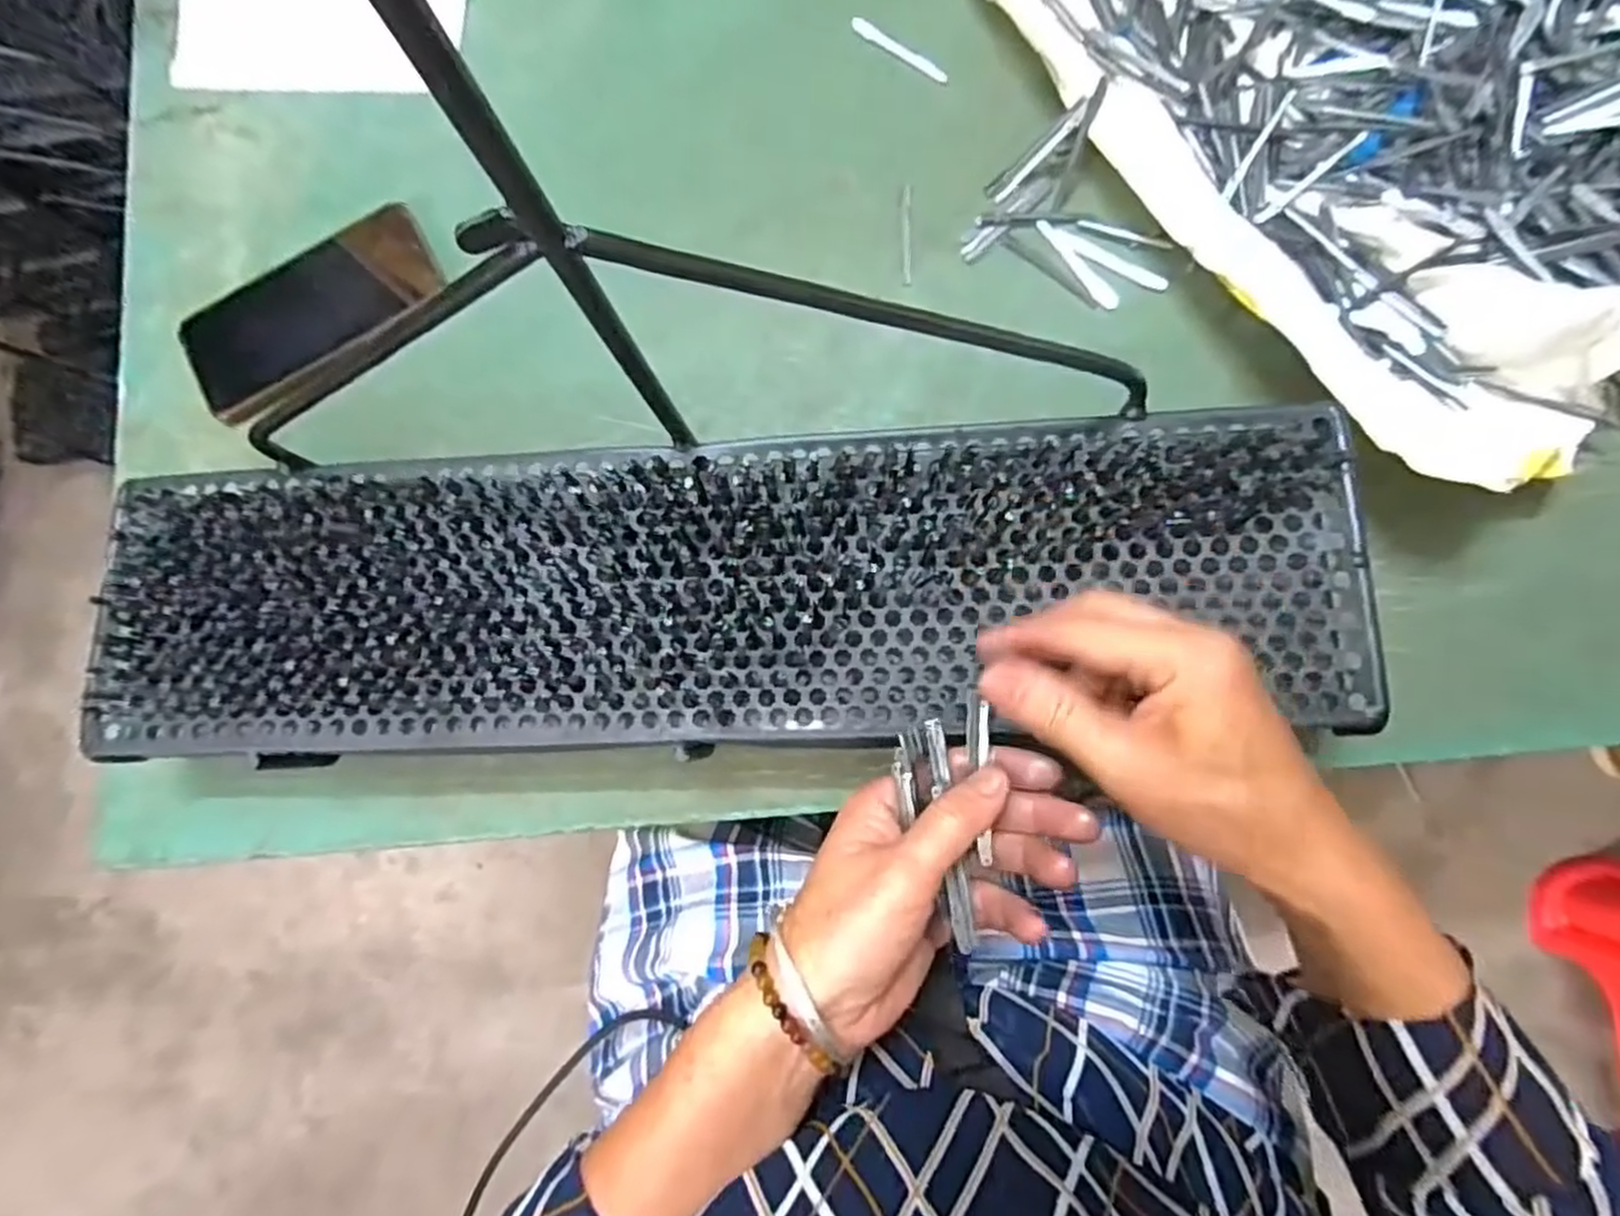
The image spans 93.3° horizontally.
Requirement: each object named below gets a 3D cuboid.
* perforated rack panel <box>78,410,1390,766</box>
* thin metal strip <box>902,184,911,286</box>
[{"bbox_3d":[-0.054,-0.009,0.357,0.583,0.022,0.142,-3,82,6],"label":"perforated rack panel"},{"bbox_3d":[0.056,-0.216,0.443,0.005,0.004,0.061,0,83,6],"label":"thin metal strip"}]

